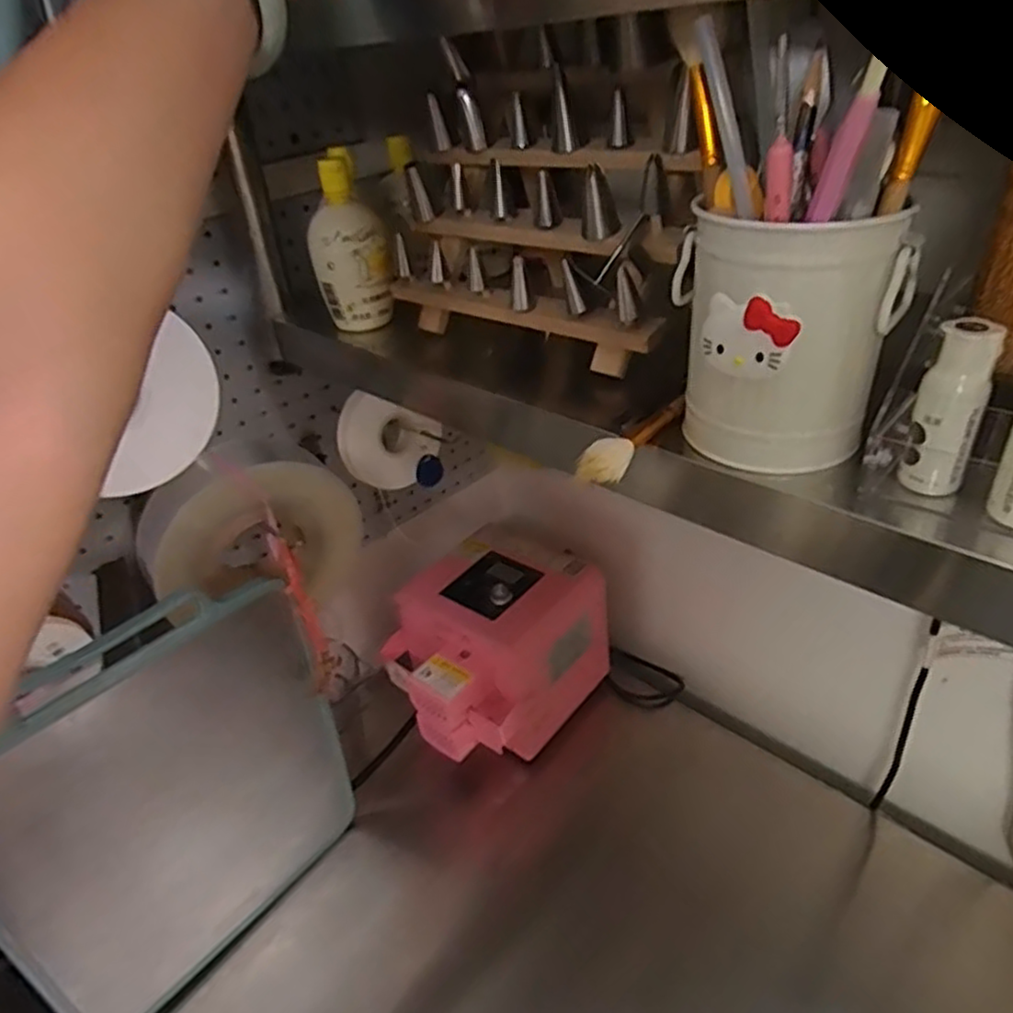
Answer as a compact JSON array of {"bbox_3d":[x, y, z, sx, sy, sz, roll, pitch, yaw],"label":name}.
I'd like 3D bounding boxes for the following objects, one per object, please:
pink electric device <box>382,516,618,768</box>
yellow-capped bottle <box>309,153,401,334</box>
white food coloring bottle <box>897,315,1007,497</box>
[{"bbox_3d":[-0.016,0.166,0.822,0.190,0.171,0.218,23,44,37],"label":"pink electric device"},{"bbox_3d":[-0.119,-0.199,0.545,0.059,0.119,0.044,-12,34,-7],"label":"yellow-capped bottle"},{"bbox_3d":[0.185,-0.040,0.297,0.025,0.072,0.019,19,42,32],"label":"white food coloring bottle"}]

